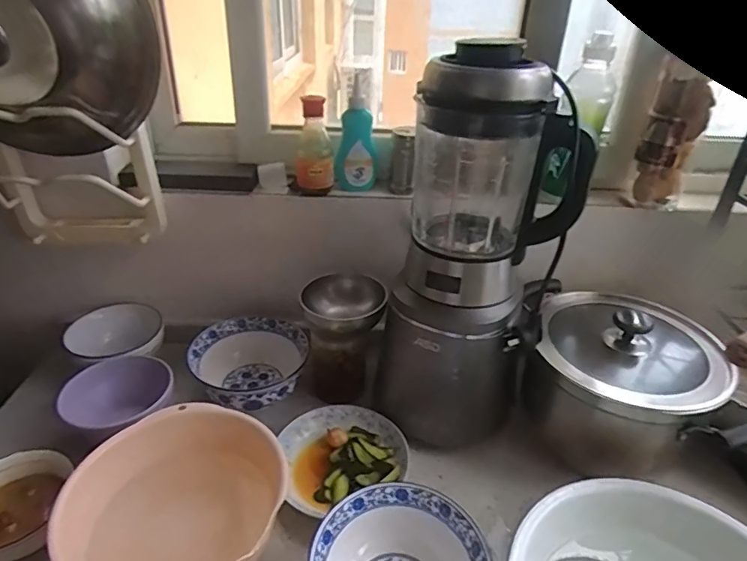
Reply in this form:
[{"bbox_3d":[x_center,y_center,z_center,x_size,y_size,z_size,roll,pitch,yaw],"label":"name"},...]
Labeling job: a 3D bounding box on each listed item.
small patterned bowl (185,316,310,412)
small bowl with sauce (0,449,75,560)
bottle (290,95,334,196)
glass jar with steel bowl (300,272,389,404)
[{"bbox_3d":[-0.186,0.132,0.743,0.152,0.076,0.161,2,31,-1],"label":"small patterned bowl"},{"bbox_3d":[-0.396,0.255,0.549,0.097,0.067,0.117,-3,31,-9],"label":"small bowl with sauce"},{"bbox_3d":[-0.089,-0.192,0.715,0.058,0.140,0.050,-3,31,-8],"label":"bottle"},{"bbox_3d":[-0.044,0.088,0.735,0.111,0.160,0.094,0,31,-4],"label":"glass jar with steel bowl"}]

